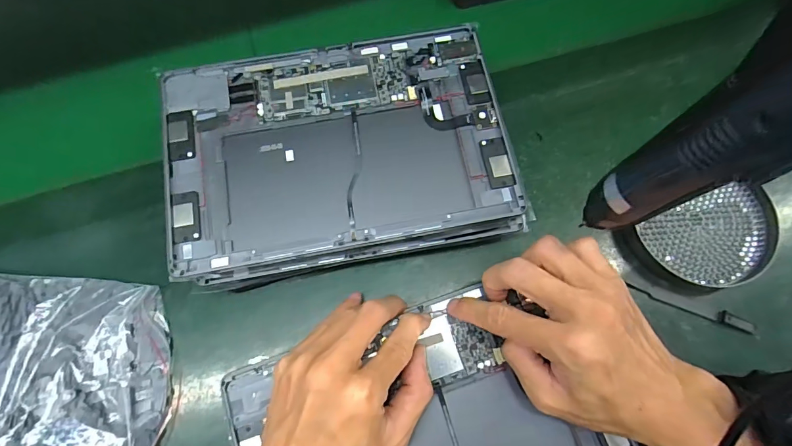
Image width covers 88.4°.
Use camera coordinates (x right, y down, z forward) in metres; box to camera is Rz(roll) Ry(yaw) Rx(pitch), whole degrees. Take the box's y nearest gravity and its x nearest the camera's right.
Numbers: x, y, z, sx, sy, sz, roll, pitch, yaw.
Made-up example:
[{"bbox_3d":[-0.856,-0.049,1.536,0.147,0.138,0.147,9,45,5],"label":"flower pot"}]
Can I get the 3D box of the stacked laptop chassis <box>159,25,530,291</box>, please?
[{"bbox_3d":[-0.043,-0.054,0.331,0.253,0.062,0.171,-12,71,-3],"label":"stacked laptop chassis"}]

